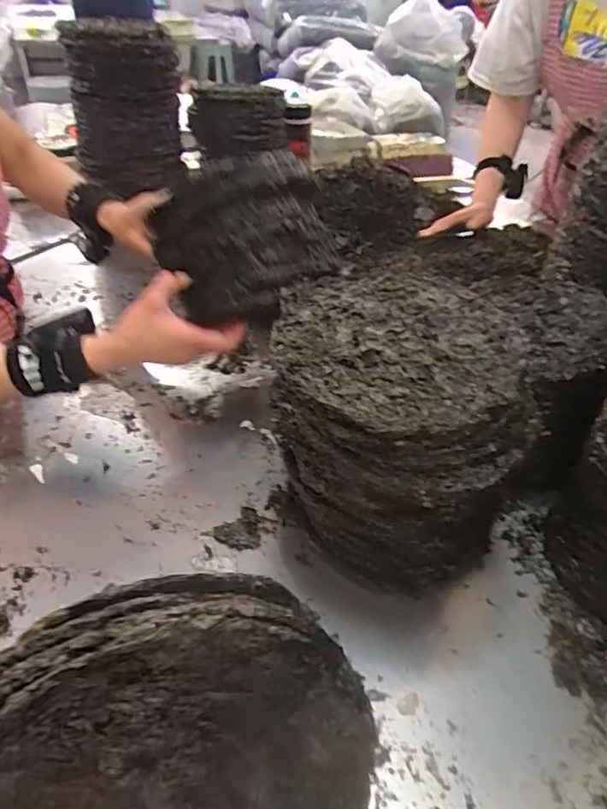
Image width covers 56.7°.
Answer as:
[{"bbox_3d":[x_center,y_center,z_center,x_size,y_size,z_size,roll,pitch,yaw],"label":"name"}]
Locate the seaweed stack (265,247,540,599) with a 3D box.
[{"bbox_3d":[0.074,0.040,0.529,0.185,0.242,0.209,-12,42,-17],"label":"seaweed stack"}]

